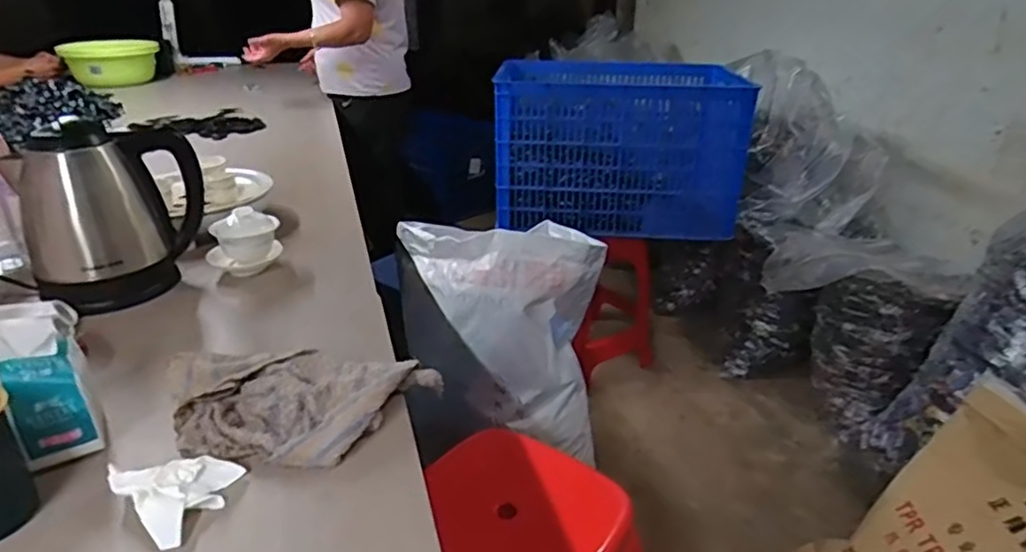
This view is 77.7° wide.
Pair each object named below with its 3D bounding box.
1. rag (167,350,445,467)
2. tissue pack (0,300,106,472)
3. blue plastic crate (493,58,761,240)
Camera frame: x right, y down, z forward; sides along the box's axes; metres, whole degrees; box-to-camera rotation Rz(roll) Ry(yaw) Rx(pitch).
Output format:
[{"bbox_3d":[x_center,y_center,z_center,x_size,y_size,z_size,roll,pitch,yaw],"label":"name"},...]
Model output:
[{"bbox_3d":[-0.190,0.116,0.594,0.246,0.044,0.130,-6,28,-11],"label":"rag"},{"bbox_3d":[-0.451,0.103,0.522,0.176,0.135,0.087,-17,32,-28],"label":"tissue pack"},{"bbox_3d":[0.299,-0.366,1.790,0.641,0.403,0.457,5,28,10],"label":"blue plastic crate"}]

